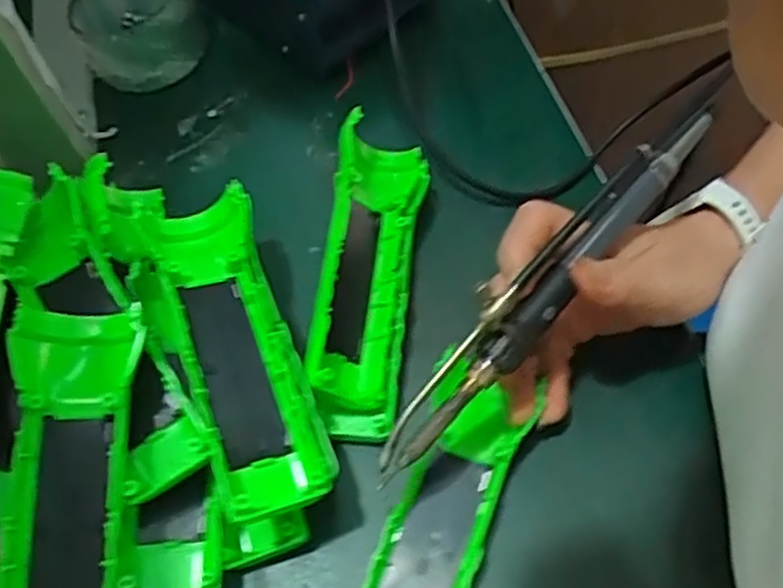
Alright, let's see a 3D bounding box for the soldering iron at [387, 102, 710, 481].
[{"bbox_3d":[0.065,-0.006,0.307,0.021,0.022,0.203,40,83,22],"label":"soldering iron"}]

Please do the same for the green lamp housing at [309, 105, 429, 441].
[{"bbox_3d":[-0.010,-0.014,0.383,0.049,0.043,0.174,2,60,4],"label":"green lamp housing"}]

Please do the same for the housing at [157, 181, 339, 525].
[{"bbox_3d":[-0.071,0.021,0.333,0.049,0.025,0.160,-19,58,-8],"label":"housing"}]

